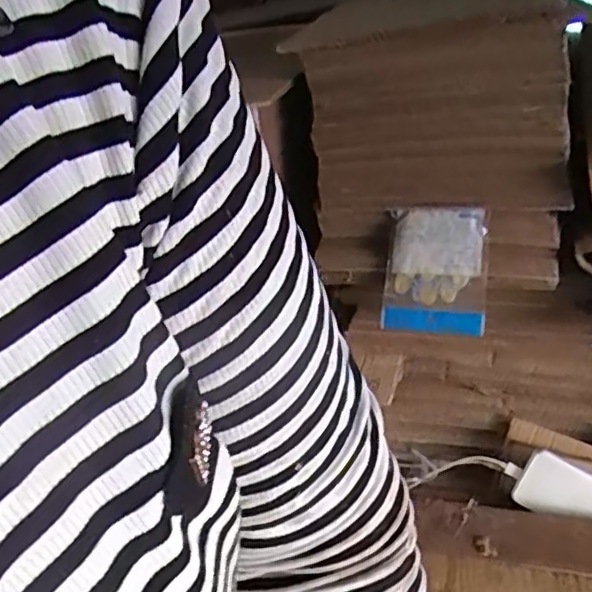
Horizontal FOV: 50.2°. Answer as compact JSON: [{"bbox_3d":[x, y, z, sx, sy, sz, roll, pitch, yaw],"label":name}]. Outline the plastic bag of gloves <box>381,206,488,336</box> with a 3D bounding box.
[{"bbox_3d":[0.195,-0.036,0.888,0.141,0.174,0.031,3,3,31],"label":"plastic bag of gloves"}]

